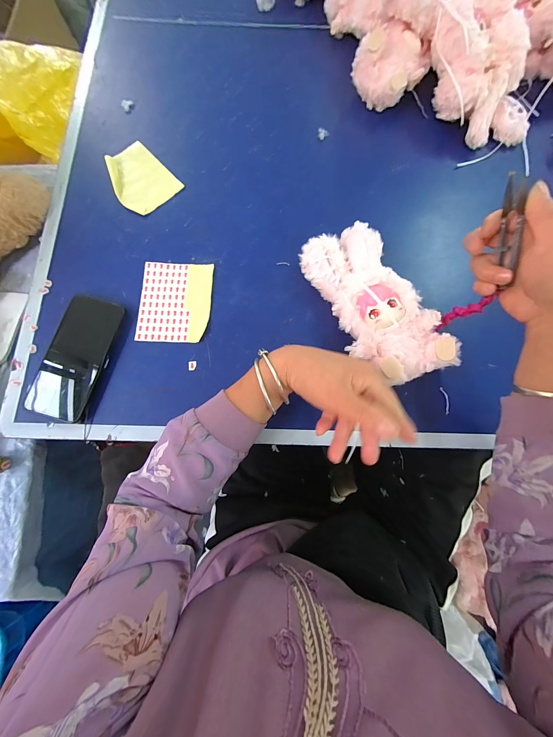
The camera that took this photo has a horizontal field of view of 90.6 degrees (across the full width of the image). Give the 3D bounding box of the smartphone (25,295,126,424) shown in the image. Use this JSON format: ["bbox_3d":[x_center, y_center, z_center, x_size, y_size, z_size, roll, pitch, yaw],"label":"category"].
[{"bbox_3d":[-0.267,-0.015,0.365,0.076,0.012,0.167,16,80,0],"label":"smartphone"}]

